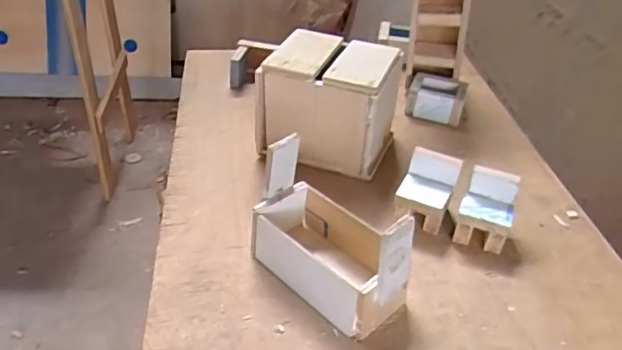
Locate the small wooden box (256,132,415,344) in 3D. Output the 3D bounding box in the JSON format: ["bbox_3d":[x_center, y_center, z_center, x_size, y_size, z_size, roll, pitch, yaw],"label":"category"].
[{"bbox_3d":[0.020,0.060,0.566,0.086,0.129,0.171,-28,46,-35],"label":"small wooden box"}]

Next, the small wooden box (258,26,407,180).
[{"bbox_3d":[0.025,-0.097,0.768,0.163,0.142,0.120,15,38,16],"label":"small wooden box"}]

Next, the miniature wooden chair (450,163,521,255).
[{"bbox_3d":[0.199,0.040,0.651,0.067,0.077,0.058,15,38,16],"label":"miniature wooden chair"}]

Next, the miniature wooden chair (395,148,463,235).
[{"bbox_3d":[0.137,0.021,0.672,0.057,0.075,0.067,18,39,20],"label":"miniature wooden chair"}]

